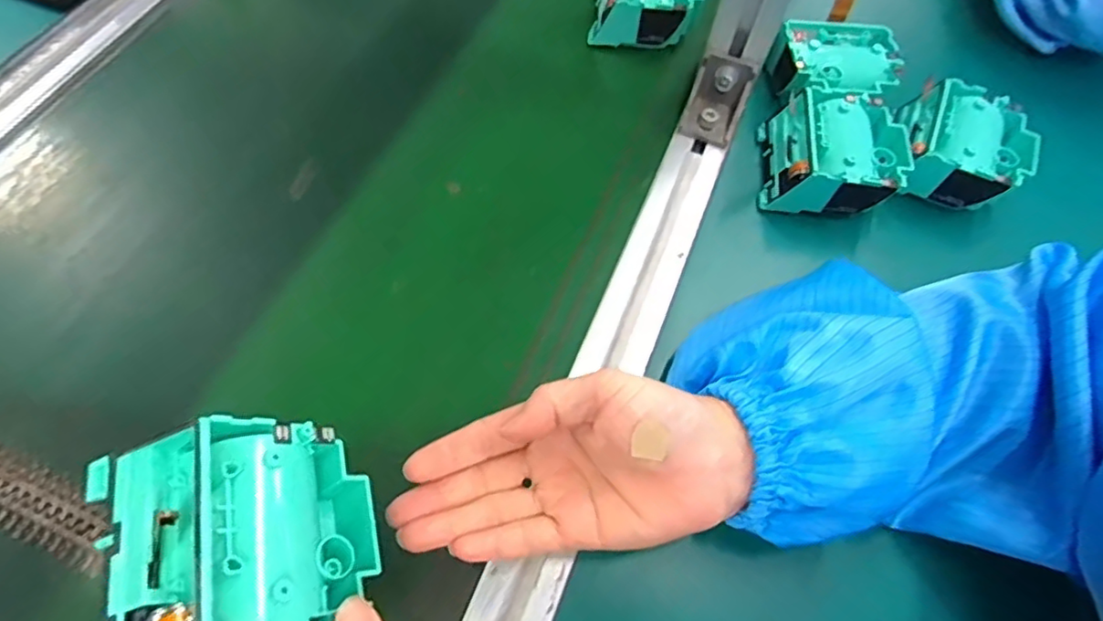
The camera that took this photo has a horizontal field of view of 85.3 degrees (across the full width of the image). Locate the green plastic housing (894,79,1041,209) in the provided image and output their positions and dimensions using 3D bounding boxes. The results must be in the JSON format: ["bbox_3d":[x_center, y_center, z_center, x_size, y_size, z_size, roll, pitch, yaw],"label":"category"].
[{"bbox_3d":[0.264,-0.104,0.385,0.071,0.034,0.075,22,61,9],"label":"green plastic housing"}]

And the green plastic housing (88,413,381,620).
[{"bbox_3d":[-0.103,0.080,0.206,0.045,0.084,0.077,-32,60,23],"label":"green plastic housing"}]

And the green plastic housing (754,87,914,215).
[{"bbox_3d":[0.178,-0.097,0.380,0.081,0.041,0.076,9,59,5],"label":"green plastic housing"}]

